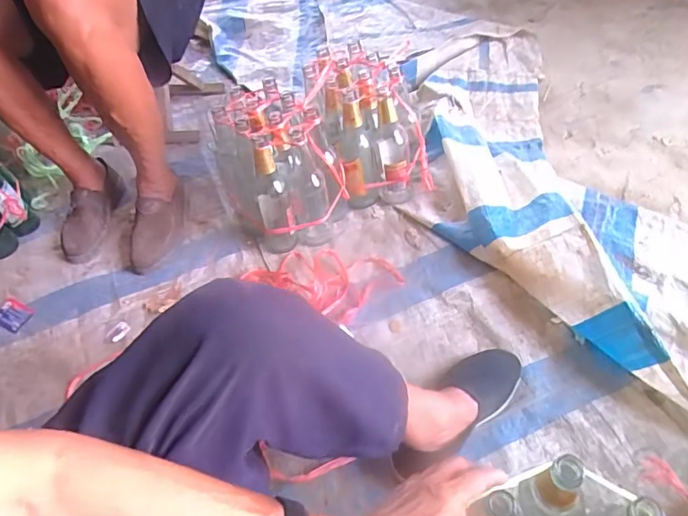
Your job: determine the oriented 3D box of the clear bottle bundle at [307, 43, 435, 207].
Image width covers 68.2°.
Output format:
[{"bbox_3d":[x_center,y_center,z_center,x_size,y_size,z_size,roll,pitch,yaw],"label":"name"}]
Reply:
[{"bbox_3d":[0.050,-0.267,1.064,0.216,0.259,0.213,-14,49,-4],"label":"clear bottle bundle"}]

